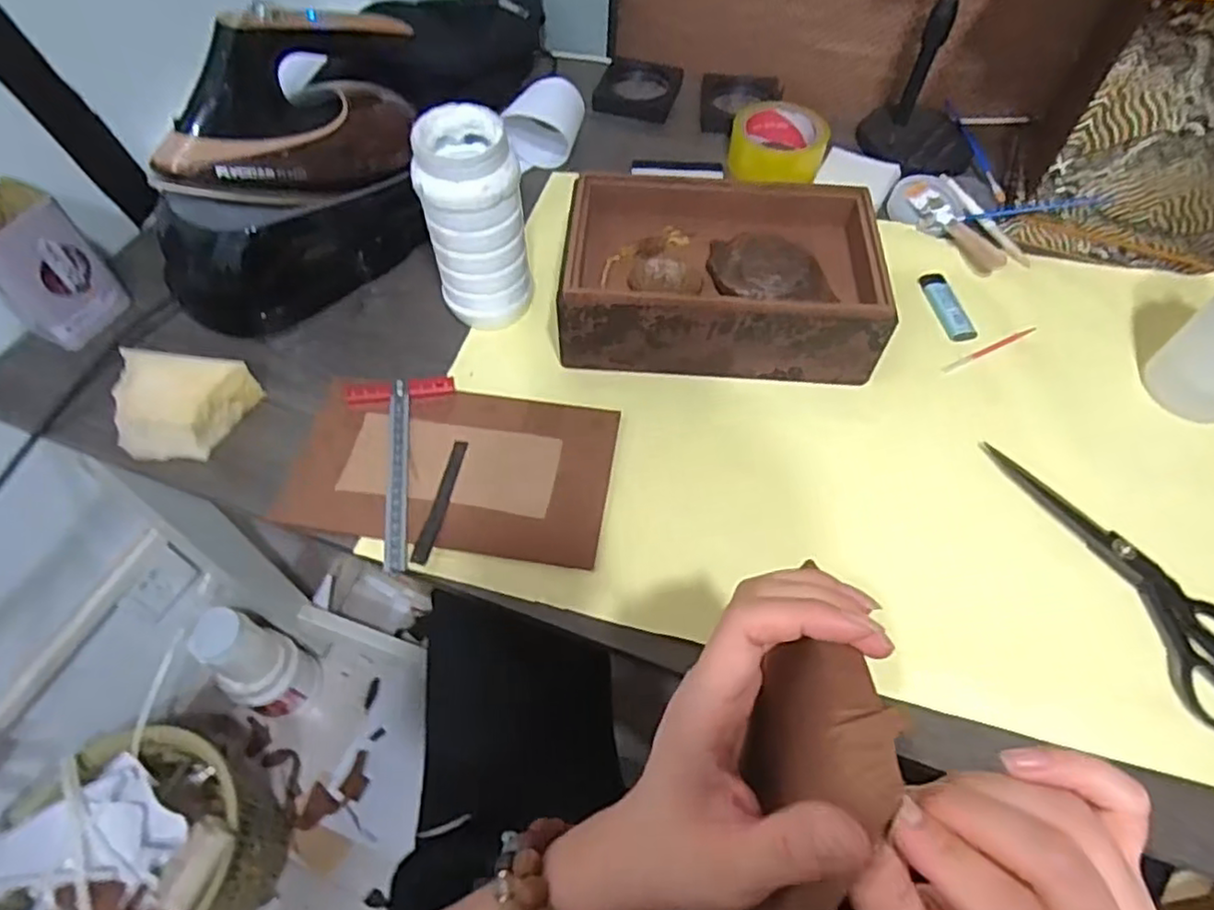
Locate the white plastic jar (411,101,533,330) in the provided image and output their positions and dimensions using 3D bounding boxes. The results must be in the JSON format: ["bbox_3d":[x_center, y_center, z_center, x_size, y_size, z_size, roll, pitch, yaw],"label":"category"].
[{"bbox_3d":[-0.106,-0.187,0.550,0.074,0.168,0.073,0,57,-1],"label":"white plastic jar"}]

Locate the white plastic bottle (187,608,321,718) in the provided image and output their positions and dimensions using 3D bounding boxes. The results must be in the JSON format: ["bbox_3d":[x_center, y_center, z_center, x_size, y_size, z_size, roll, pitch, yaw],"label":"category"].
[{"bbox_3d":[-0.517,0.321,1.020,0.082,0.271,0.106,18,59,10],"label":"white plastic bottle"}]

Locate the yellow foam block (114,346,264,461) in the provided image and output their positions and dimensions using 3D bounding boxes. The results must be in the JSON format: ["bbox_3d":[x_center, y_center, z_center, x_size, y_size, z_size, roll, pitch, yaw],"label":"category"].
[{"bbox_3d":[-0.333,-0.038,0.527,0.093,0.051,0.076,5,57,2],"label":"yellow foam block"}]

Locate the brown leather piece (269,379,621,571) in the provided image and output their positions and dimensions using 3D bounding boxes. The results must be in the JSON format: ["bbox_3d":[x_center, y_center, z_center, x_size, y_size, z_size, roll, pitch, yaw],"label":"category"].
[{"bbox_3d":[-0.114,0.007,0.524,0.232,0.009,0.138,8,57,0],"label":"brown leather piece"}]

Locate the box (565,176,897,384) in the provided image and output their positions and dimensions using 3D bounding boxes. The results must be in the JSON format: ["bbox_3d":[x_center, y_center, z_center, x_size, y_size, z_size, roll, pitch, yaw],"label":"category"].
[{"bbox_3d":[0.096,-0.158,0.588,0.257,0.074,0.165,3,57,1],"label":"box"}]

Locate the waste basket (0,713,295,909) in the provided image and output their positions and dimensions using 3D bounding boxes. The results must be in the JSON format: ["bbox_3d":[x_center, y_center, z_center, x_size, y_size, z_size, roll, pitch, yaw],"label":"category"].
[{"bbox_3d":[-0.556,0.489,0.870,0.261,0.358,0.267,0,57,-1],"label":"waste basket"}]

